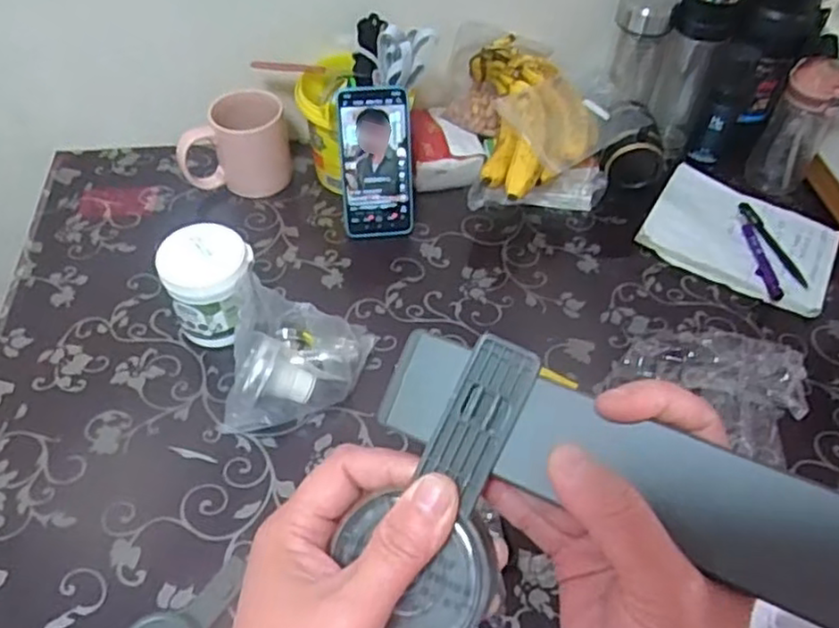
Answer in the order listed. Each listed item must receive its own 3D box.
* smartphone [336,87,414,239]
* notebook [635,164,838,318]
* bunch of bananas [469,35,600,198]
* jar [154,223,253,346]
[{"bbox_3d":[-0.049,-0.171,0.793,0.083,0.169,0.014,-3,26,-4],"label":"smartphone"},{"bbox_3d":[0.381,-0.091,0.820,0.206,0.018,0.150,28,59,19],"label":"notebook"},{"bbox_3d":[0.143,-0.234,0.817,0.149,0.081,0.203,-2,51,-3],"label":"bunch of bananas"},{"bbox_3d":[-0.208,-0.022,0.699,0.085,0.107,0.084,1,51,-1],"label":"jar"}]

